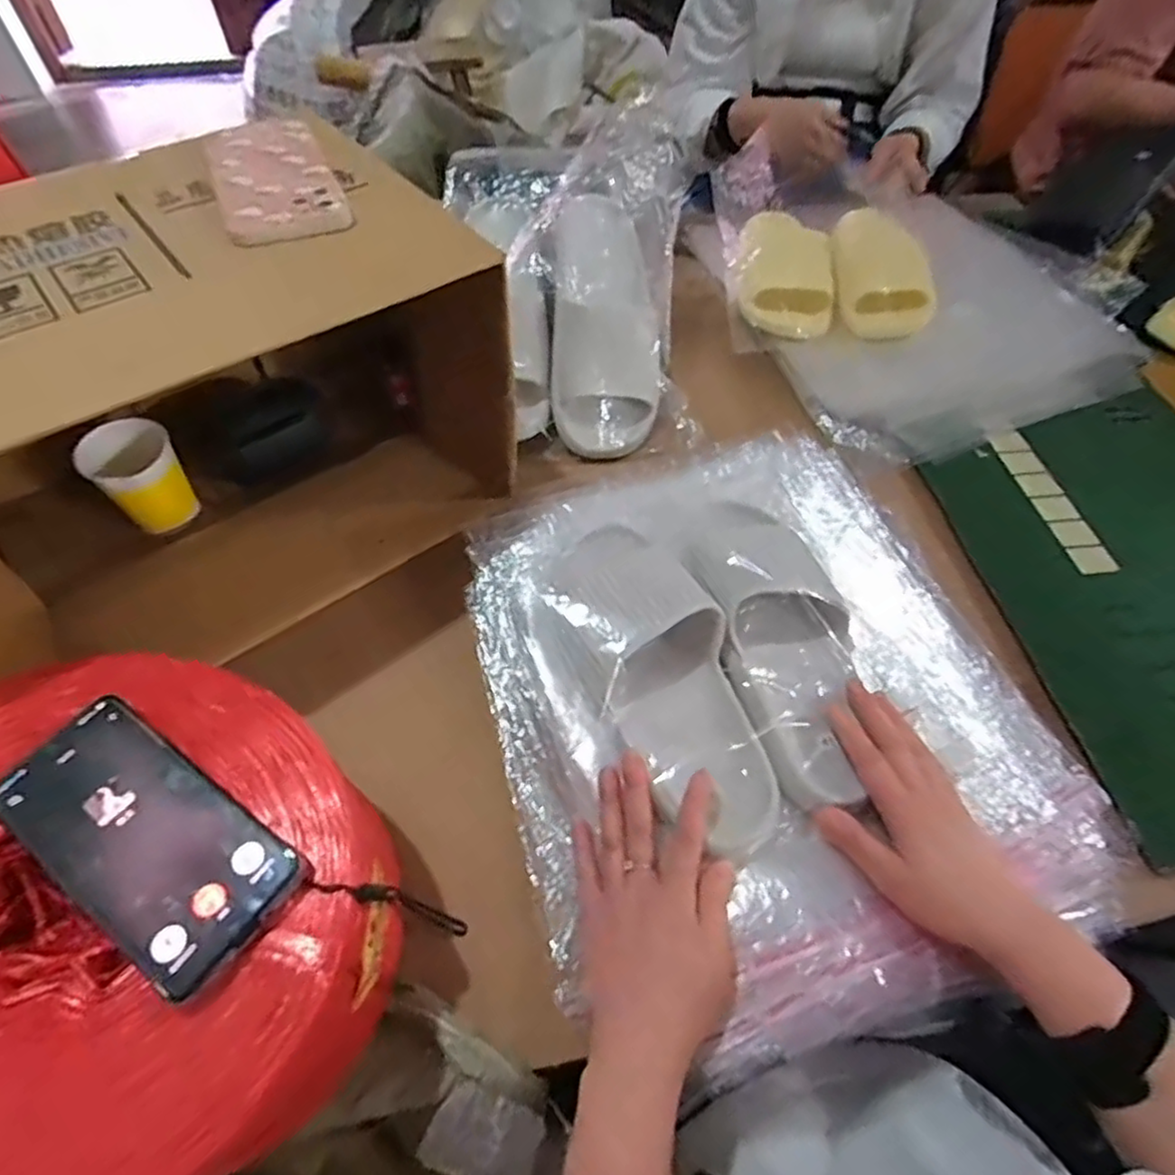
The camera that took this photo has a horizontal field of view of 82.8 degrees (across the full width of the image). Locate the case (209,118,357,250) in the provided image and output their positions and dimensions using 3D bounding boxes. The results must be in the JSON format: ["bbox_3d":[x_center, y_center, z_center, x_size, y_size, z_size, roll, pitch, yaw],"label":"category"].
[{"bbox_3d":[-0.230,-0.303,0.488,0.080,0.011,0.174,-21,58,-14],"label":"case"}]

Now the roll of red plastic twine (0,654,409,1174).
[{"bbox_3d":[-0.257,0.181,0.370,0.295,0.115,0.259,13,57,9],"label":"roll of red plastic twine"}]

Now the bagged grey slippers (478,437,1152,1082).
[{"bbox_3d":[0.133,0.067,0.507,0.400,0.081,0.441,-14,57,-10],"label":"bagged grey slippers"}]

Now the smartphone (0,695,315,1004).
[{"bbox_3d":[-0.226,0.126,0.341,0.162,0.014,0.074,30,61,19],"label":"smartphone"}]

